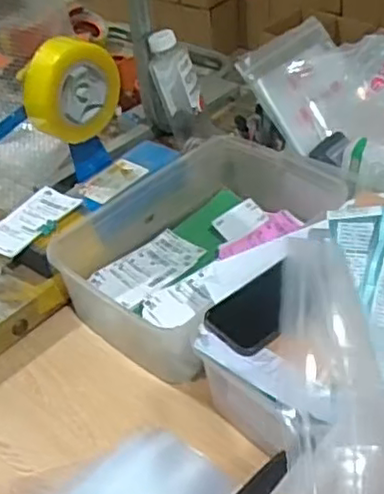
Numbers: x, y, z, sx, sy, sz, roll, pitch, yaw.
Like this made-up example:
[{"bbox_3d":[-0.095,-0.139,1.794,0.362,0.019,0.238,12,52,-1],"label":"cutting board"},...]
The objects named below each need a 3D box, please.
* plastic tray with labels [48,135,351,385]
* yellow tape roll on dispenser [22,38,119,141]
[{"bbox_3d":[0.013,-0.010,0.908,0.242,0.098,0.367,22,48,28],"label":"plastic tray with labels"},{"bbox_3d":[-0.156,-0.203,0.856,0.048,0.123,0.130,30,52,33],"label":"yellow tape roll on dispenser"}]

